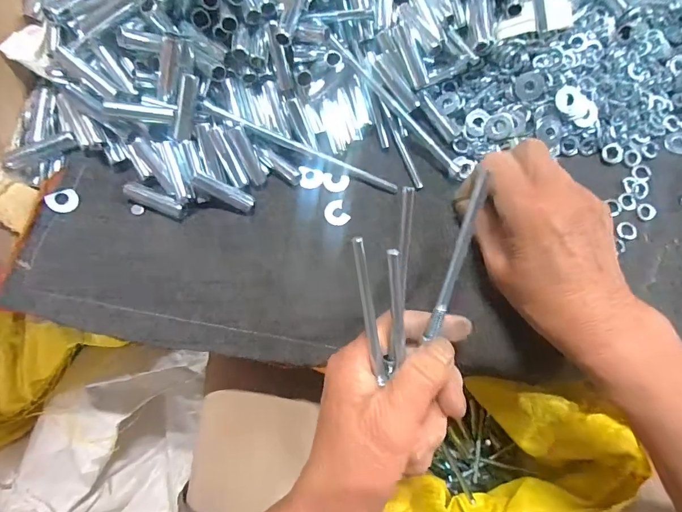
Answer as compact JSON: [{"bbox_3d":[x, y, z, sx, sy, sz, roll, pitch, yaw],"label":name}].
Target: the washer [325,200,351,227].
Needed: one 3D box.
[{"bbox_3d":[-0.003,-0.030,0.289,0.016,0.004,0.019,-26,81,-6],"label":"washer"}]

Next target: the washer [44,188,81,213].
[{"bbox_3d":[-0.190,-0.037,0.275,0.017,0.004,0.019,53,52,-7],"label":"washer"}]

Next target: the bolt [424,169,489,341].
[{"bbox_3d":[0.064,0.000,0.220,0.007,0.004,0.094,14,103,0],"label":"bolt"}]

